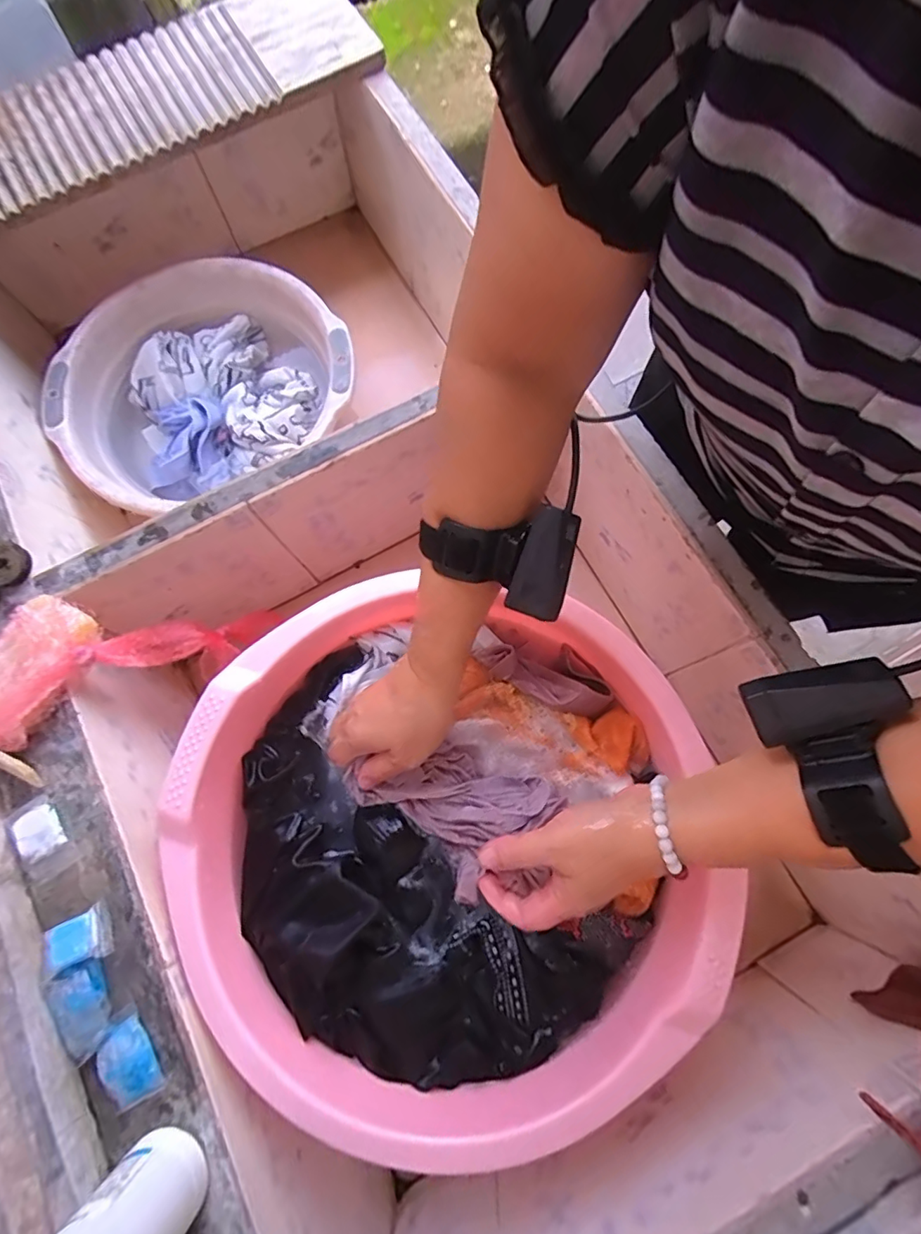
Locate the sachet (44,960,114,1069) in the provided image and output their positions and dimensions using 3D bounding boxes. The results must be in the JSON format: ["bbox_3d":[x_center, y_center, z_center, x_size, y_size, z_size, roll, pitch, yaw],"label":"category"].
[{"bbox_3d":[-0.257,0.266,0.355,0.034,0.013,0.056,-30,76,-6],"label":"sachet"}]

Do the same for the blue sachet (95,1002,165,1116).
[{"bbox_3d":[-0.221,0.292,0.350,0.032,0.014,0.053,-32,76,-6],"label":"blue sachet"}]

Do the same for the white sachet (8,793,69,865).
[{"bbox_3d":[-0.313,0.156,0.388,0.034,0.004,0.041,-32,76,-6],"label":"white sachet"}]

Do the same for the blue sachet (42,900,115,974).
[{"bbox_3d":[-0.263,0.223,0.366,0.041,0.013,0.033,-29,76,-5],"label":"blue sachet"}]

